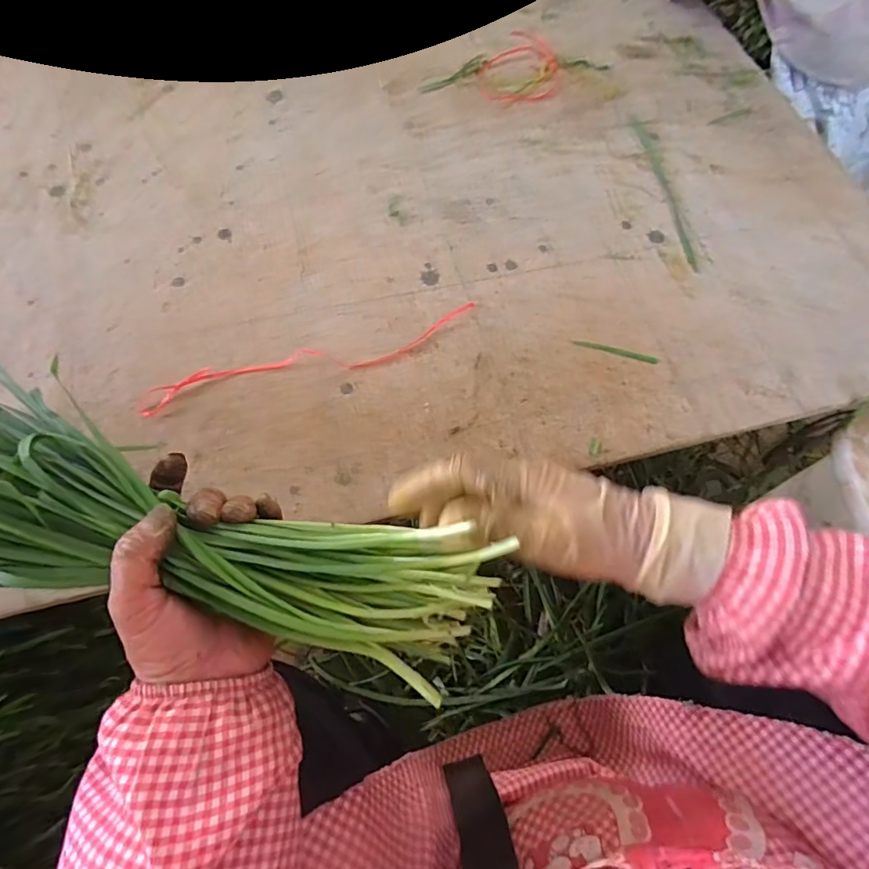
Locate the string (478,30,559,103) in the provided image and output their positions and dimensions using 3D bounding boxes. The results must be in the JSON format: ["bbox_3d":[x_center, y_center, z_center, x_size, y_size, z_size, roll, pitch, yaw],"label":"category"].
[{"bbox_3d":[0.106,-0.458,0.645,0.092,0.007,0.134,10,66,3],"label":"string"}]

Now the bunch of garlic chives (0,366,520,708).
[{"bbox_3d":[-0.172,0.042,0.260,0.404,0.065,0.125,13,66,-4],"label":"bunch of garlic chives"}]

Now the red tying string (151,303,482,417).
[{"bbox_3d":[-0.100,-0.066,0.454,0.297,0.006,0.034,-16,74,-10],"label":"red tying string"}]

